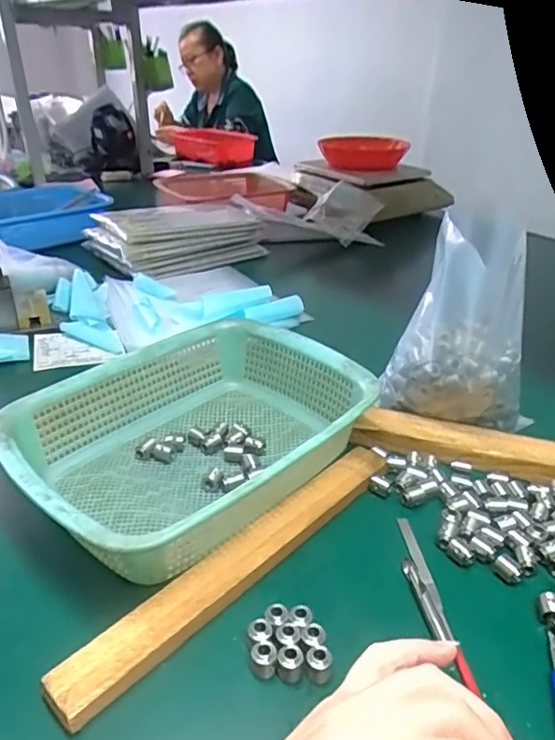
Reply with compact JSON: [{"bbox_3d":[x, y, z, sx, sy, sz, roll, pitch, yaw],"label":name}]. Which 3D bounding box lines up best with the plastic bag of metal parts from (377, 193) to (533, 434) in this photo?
[{"bbox_3d":[0.185,-0.045,0.545,0.111,0.206,0.105,-17,35,-27],"label":"plastic bag of metal parts"}]

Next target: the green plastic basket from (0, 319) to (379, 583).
[{"bbox_3d":[-0.072,0.057,0.498,0.219,0.071,0.292,27,39,36],"label":"green plastic basket"}]

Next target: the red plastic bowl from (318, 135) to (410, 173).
[{"bbox_3d":[0.202,-0.503,1.297,0.186,0.056,0.186,8,31,12],"label":"red plastic bowl"}]

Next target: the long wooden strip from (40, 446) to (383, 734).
[{"bbox_3d":[-0.018,0.136,0.423,0.038,0.014,0.319,26,39,36],"label":"long wooden strip"}]

